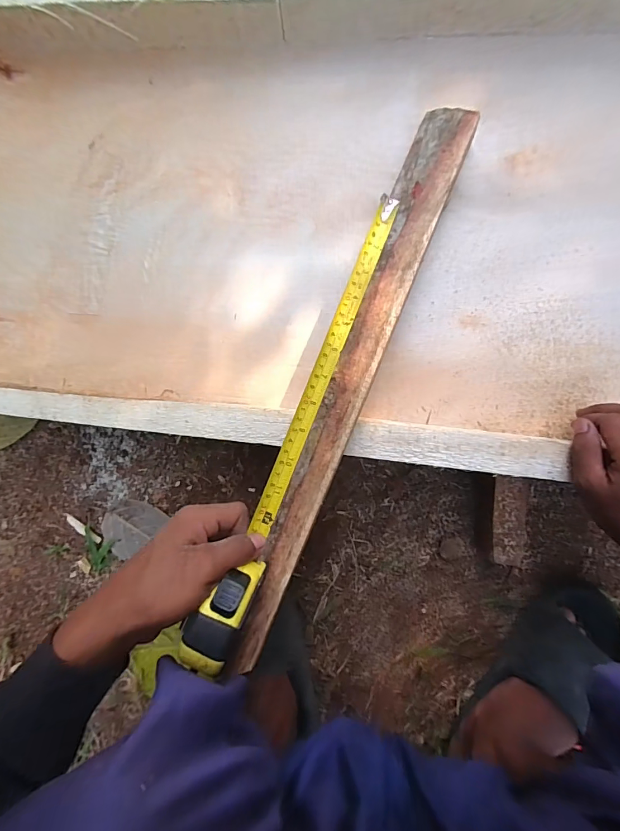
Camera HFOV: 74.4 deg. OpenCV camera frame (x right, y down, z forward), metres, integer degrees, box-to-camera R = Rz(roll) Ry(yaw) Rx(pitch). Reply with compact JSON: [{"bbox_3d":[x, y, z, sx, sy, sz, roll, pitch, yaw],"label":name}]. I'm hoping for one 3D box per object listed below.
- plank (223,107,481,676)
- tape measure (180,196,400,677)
[{"bbox_3d":[0.040,-0.043,0.394,0.050,0.019,0.570,22,85,2],"label":"plank"},{"bbox_3d":[-0.003,-0.006,0.343,0.032,0.047,0.403,21,76,2],"label":"tape measure"}]

